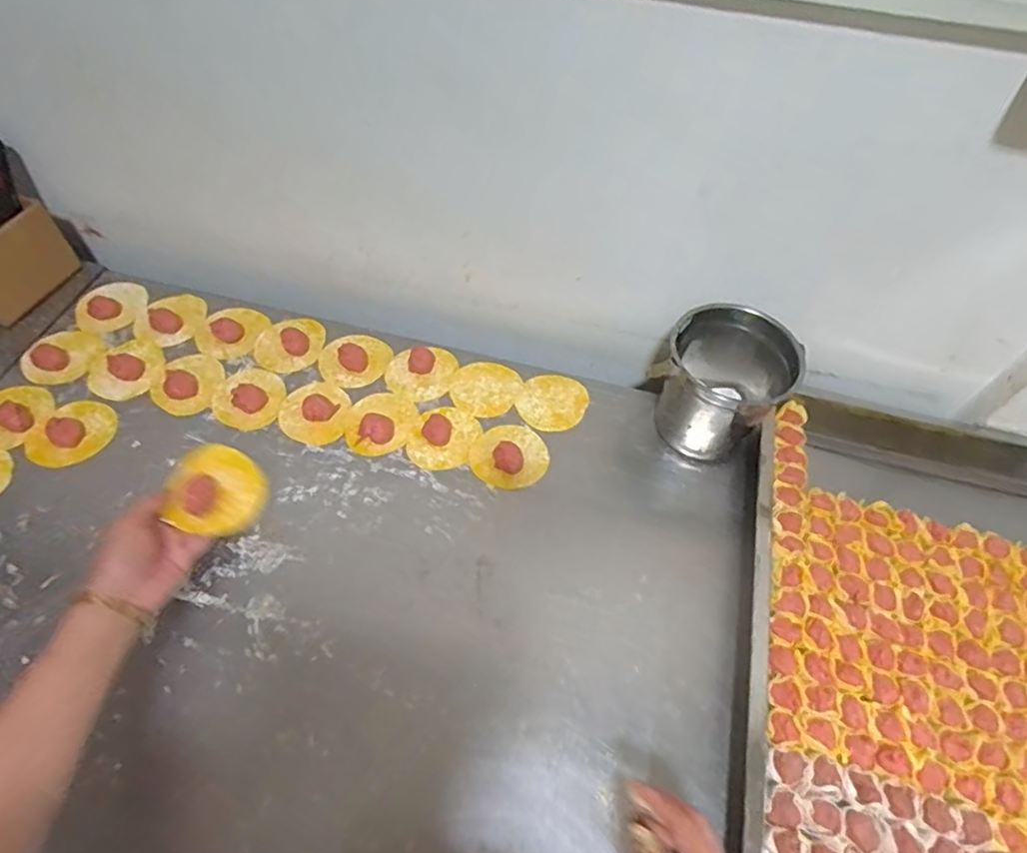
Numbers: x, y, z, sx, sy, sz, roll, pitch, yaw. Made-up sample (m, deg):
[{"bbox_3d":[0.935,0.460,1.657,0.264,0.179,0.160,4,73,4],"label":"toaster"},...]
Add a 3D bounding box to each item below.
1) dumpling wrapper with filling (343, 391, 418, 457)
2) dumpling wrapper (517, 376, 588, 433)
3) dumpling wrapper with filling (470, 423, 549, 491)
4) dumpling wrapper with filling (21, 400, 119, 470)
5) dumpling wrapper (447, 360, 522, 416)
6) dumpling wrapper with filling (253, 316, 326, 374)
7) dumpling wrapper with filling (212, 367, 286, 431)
[{"bbox_3d":[-0.154,-0.008,0.694,0.078,0.014,0.087,2,57,-3],"label":"dumpling wrapper with filling"},{"bbox_3d":[0.048,-0.031,0.721,0.078,0.004,0.081,2,57,-3],"label":"dumpling wrapper"},{"bbox_3d":[-0.003,0.031,0.672,0.083,0.014,0.081,2,57,-3],"label":"dumpling wrapper with filling"},{"bbox_3d":[-0.497,0.005,0.670,0.087,0.017,0.074,-33,65,-23],"label":"dumpling wrapper with filling"},{"bbox_3d":[-0.034,-0.048,0.735,0.088,0.006,0.080,2,55,-3],"label":"dumpling wrapper"},{"bbox_3d":[-0.283,-0.107,0.754,0.082,0.014,0.091,36,62,18],"label":"dumpling wrapper with filling"},{"bbox_3d":[-0.312,-0.036,0.706,0.076,0.007,0.084,10,57,2],"label":"dumpling wrapper with filling"}]

